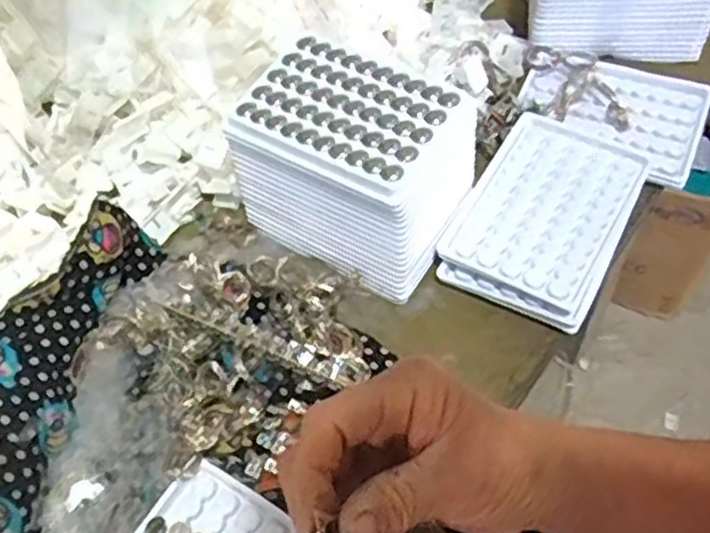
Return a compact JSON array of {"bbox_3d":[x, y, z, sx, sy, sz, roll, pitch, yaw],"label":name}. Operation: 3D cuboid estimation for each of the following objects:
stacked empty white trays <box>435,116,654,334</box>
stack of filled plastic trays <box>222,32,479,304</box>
[{"bbox_3d":[0.125,-0.035,0.483,0.099,0.015,0.140,21,64,22],"label":"stacked empty white trays"},{"bbox_3d":[0.000,-0.064,0.470,0.140,0.093,0.102,23,63,18],"label":"stack of filled plastic trays"}]

